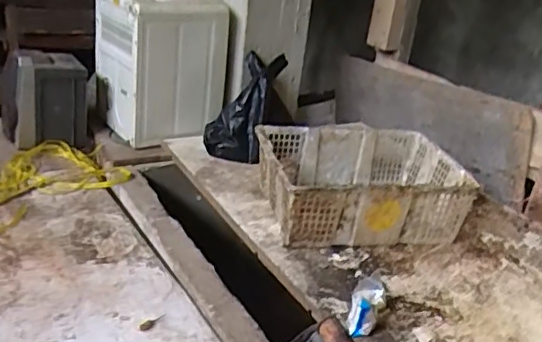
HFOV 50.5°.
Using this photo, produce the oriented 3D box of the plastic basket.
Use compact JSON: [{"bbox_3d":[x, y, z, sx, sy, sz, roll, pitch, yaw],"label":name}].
[{"bbox_3d":[0.226,0.035,1.438,0.484,0.173,0.343,0,25,-16],"label":"plastic basket"}]

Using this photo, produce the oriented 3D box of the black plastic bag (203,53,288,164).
[{"bbox_3d":[-0.064,-0.187,1.666,0.173,0.341,0.103,28,3,39],"label":"black plastic bag"}]

